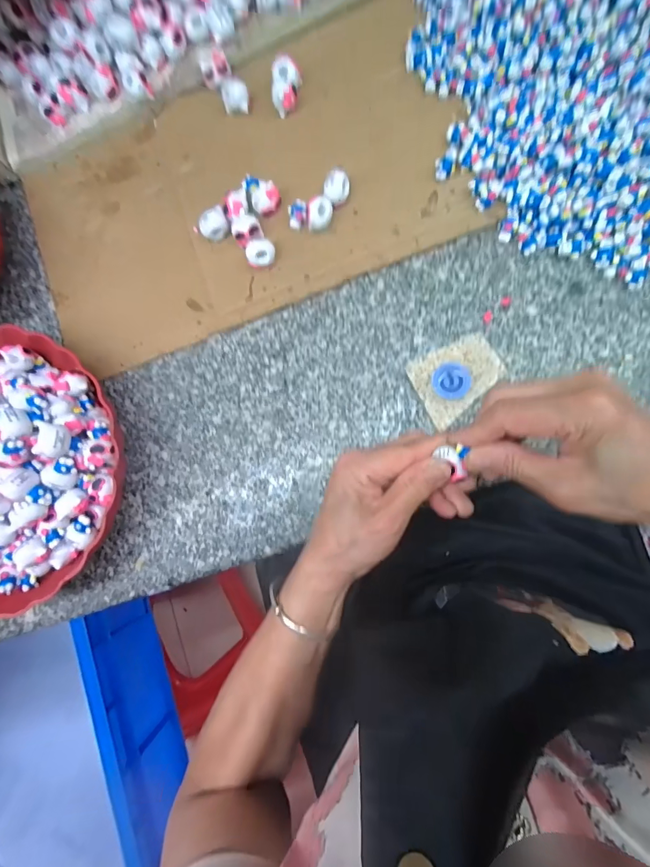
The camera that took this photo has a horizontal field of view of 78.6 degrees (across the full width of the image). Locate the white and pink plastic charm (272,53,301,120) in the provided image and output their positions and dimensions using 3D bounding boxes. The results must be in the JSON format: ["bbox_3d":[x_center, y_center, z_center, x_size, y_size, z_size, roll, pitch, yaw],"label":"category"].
[{"bbox_3d":[-0.034,-0.320,0.363,0.026,0.022,0.048,-1,88,7],"label":"white and pink plastic charm"}]

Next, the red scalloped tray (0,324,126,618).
[{"bbox_3d":[-0.294,0.032,0.351,0.237,0.071,0.240,32,92,7],"label":"red scalloped tray"}]

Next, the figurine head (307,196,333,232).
[{"bbox_3d":[-0.004,-0.192,0.350,0.023,0.021,0.021,-9,87,6],"label":"figurine head"}]

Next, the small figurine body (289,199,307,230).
[{"bbox_3d":[-0.024,-0.196,0.356,0.017,0.010,0.021,-9,87,6],"label":"small figurine body"}]

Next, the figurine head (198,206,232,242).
[{"bbox_3d":[-0.100,-0.190,0.366,0.027,0.023,0.024,-25,85,5],"label":"figurine head"}]

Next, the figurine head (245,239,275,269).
[{"bbox_3d":[-0.057,-0.159,0.354,0.024,0.019,0.022,-10,87,6],"label":"figurine head"}]

